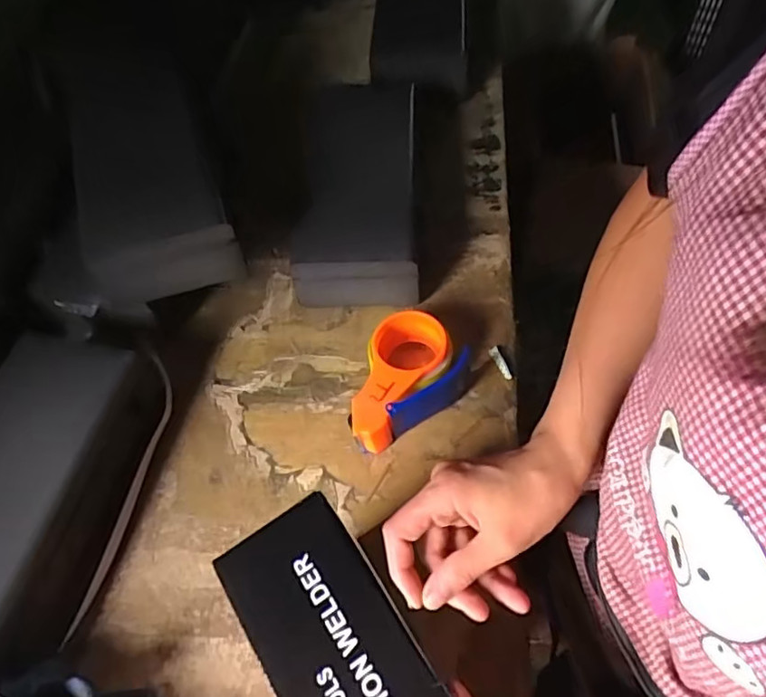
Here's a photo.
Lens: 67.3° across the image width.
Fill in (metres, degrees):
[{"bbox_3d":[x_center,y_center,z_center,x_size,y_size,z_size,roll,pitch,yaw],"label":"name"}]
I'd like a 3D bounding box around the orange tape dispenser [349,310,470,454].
[{"bbox_3d":[0.012,0.033,0.634,0.143,0.069,0.102,-33,61,-16],"label":"orange tape dispenser"}]

